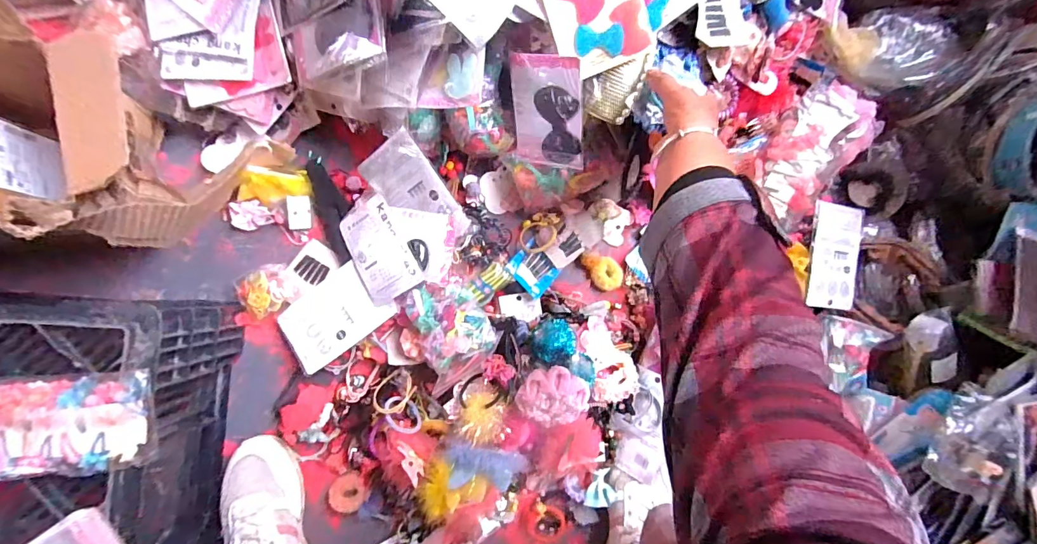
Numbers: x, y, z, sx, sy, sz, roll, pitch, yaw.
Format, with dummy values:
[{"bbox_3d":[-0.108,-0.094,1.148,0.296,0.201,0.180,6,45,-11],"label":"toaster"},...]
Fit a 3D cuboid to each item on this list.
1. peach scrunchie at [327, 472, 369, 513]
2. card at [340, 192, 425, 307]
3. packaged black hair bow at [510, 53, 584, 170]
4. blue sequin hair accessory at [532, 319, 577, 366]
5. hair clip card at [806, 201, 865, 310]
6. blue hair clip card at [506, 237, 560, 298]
[{"bbox_3d":[-0.225,0.291,0.583,0.055,0.020,0.044,-36,92,-8],"label":"peach scrunchie"},{"bbox_3d":[-0.180,-0.030,0.567,0.085,0.010,0.131,-29,88,20],"label":"card"},{"bbox_3d":[0.034,-0.184,0.517,0.086,0.125,0.004,14,44,20],"label":"packaged black hair bow"},{"bbox_3d":[0.046,0.089,0.578,0.057,0.051,0.052,-41,93,-8],"label":"blue sequin hair accessory"},{"bbox_3d":[0.429,-0.021,0.601,0.091,0.009,0.140,5,92,-16],"label":"hair clip card"},{"bbox_3d":[0.021,-0.004,0.617,0.062,0.008,0.069,45,53,-2],"label":"blue hair clip card"}]

